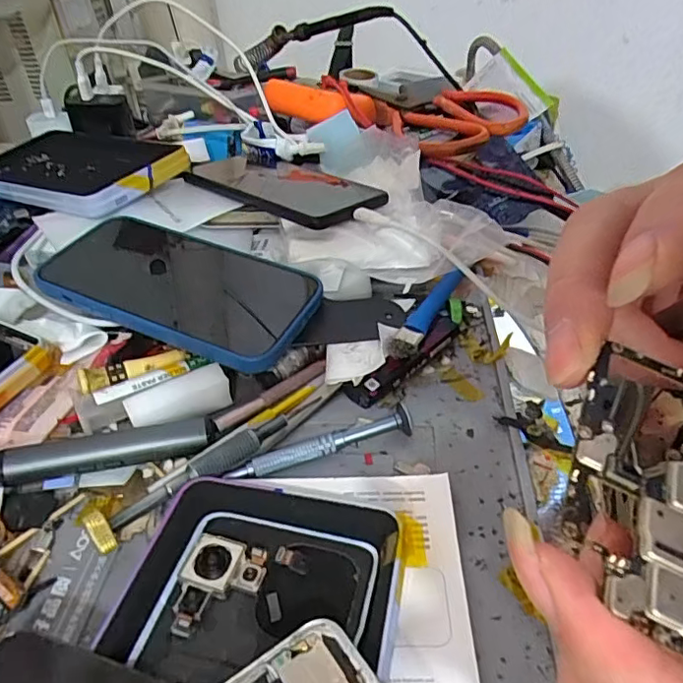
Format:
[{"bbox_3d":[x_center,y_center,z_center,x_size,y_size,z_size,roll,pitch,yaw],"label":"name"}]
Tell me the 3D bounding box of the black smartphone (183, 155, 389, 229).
[{"bbox_3d":[-0.050,-0.121,0.434,0.175,0.015,0.088,26,40,37],"label":"black smartphone"}]

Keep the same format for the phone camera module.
[{"bbox_3d":[-0.046,0.090,0.205,0.031,0.006,0.035,3,39,10],"label":"phone camera module"}]

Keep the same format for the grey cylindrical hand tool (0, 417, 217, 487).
[{"bbox_3d":[-0.121,0.053,0.267,0.115,0.011,0.018,-12,39,-10],"label":"grey cylindrical hand tool"}]

